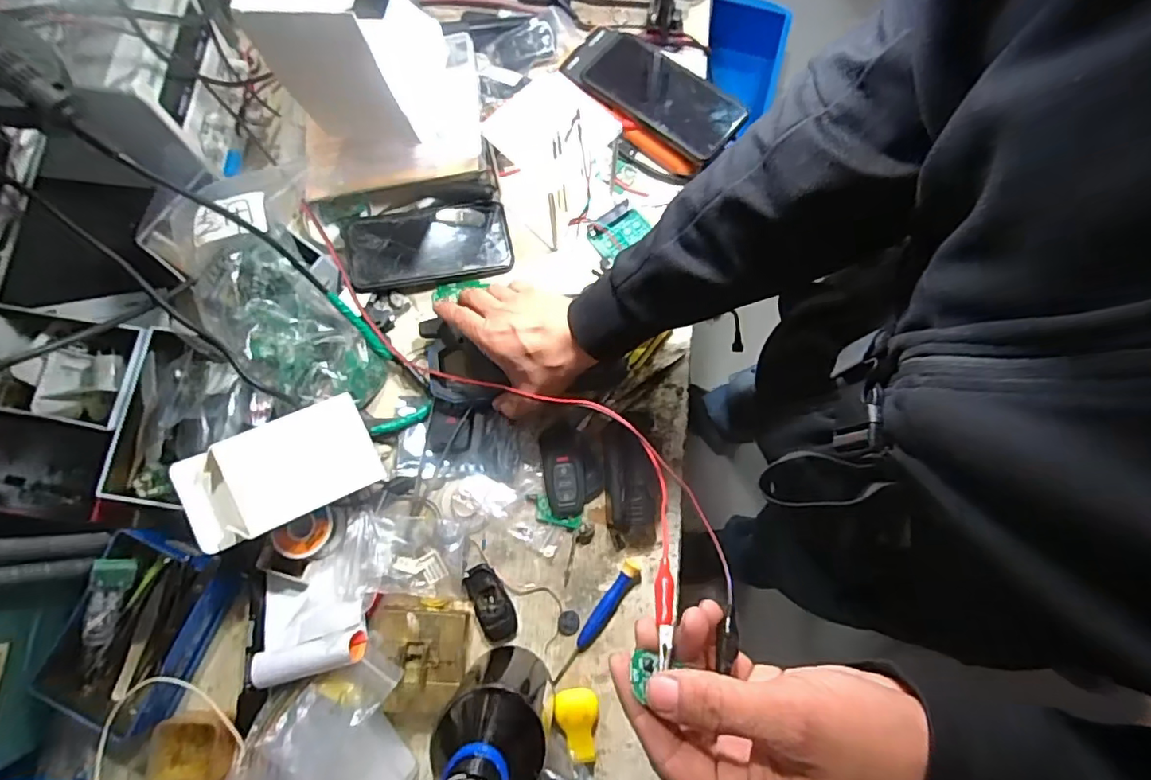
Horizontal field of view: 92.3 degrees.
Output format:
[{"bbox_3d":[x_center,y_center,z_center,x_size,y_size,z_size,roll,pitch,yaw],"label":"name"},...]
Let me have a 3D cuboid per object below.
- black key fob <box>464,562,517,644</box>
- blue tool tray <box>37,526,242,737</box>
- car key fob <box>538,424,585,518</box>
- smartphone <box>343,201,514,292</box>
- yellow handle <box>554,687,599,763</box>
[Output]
[{"bbox_3d":[-0.076,0.192,0.498,0.033,0.008,0.068,-23,79,-5],"label":"black key fob"},{"bbox_3d":[-0.371,0.203,0.473,0.111,0.044,0.160,24,79,5],"label":"blue tool tray"},{"bbox_3d":[-0.012,0.074,0.518,0.038,0.015,0.084,-6,78,-2],"label":"car key fob"},{"bbox_3d":[-0.145,-0.147,0.554,0.156,0.013,0.078,-11,80,-11],"label":"smartphone"},{"bbox_3d":[0.002,0.289,0.476,0.036,0.021,0.058,-3,78,-1],"label":"yellow handle"}]

